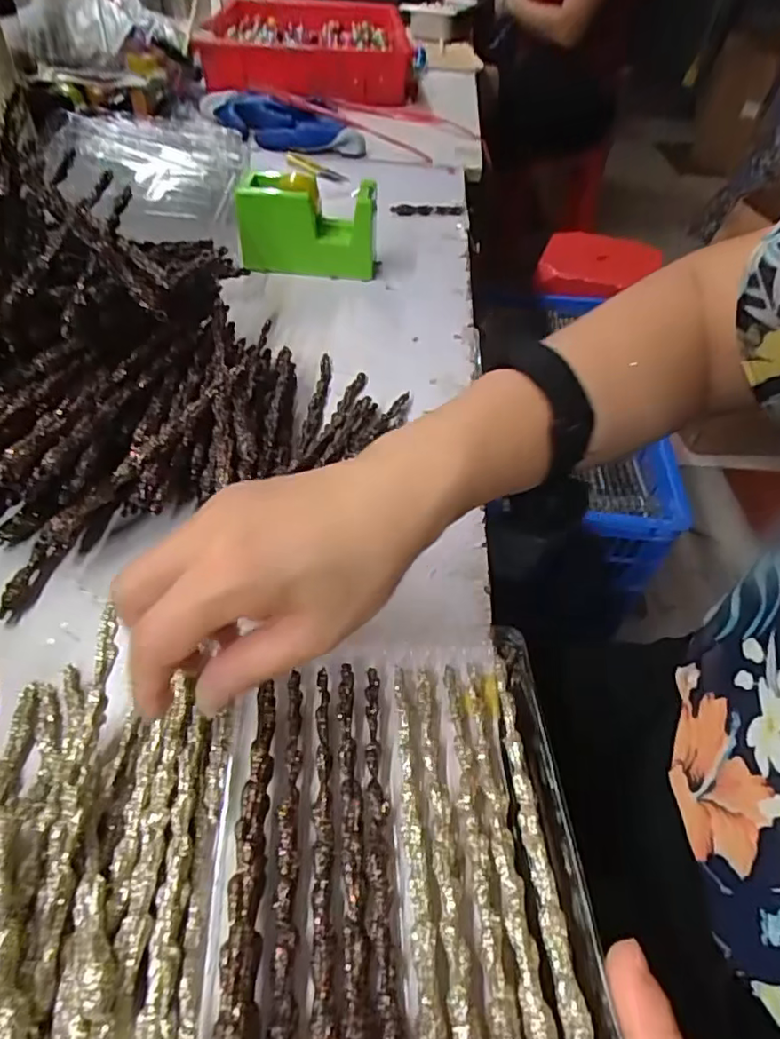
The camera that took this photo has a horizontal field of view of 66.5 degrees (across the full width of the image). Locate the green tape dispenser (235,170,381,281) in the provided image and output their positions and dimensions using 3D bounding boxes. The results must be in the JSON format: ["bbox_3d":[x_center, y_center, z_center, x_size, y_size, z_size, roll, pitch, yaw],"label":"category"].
[{"bbox_3d":[-0.078,-0.288,0.585,0.131,0.085,0.056,6,47,1],"label":"green tape dispenser"}]

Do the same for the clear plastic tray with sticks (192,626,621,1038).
[{"bbox_3d":[0.002,0.126,0.246,0.141,0.027,0.185,-1,48,-5],"label":"clear plastic tray with sticks"}]

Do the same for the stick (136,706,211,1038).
[{"bbox_3d":[-0.080,0.145,0.219,0.010,0.006,0.148,-2,48,-5],"label":"stick"}]

